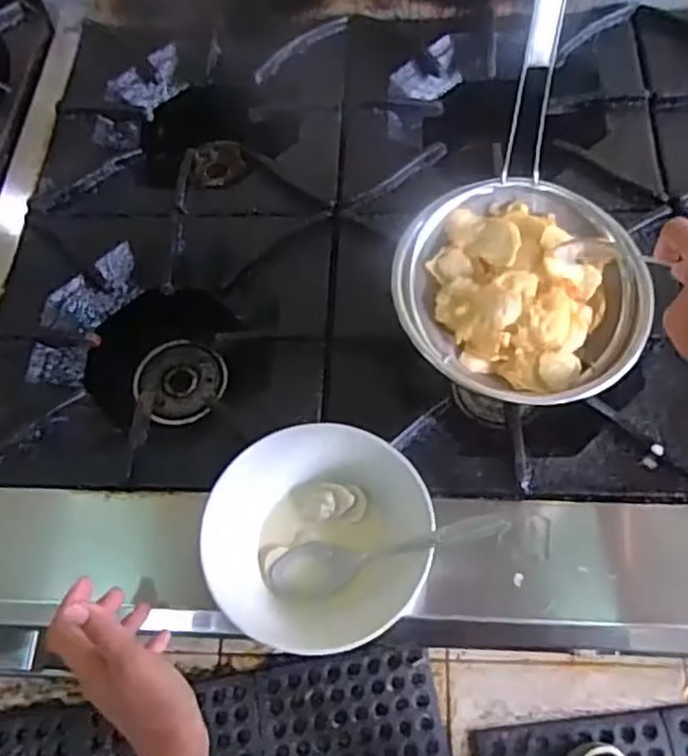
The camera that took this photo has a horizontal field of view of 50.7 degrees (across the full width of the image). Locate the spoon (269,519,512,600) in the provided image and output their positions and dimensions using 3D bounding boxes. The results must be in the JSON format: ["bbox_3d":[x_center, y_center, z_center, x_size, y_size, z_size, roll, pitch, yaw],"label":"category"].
[{"bbox_3d":[0.029,0.122,0.506,0.168,0.018,0.039,-15,62,11],"label":"spoon"}]

